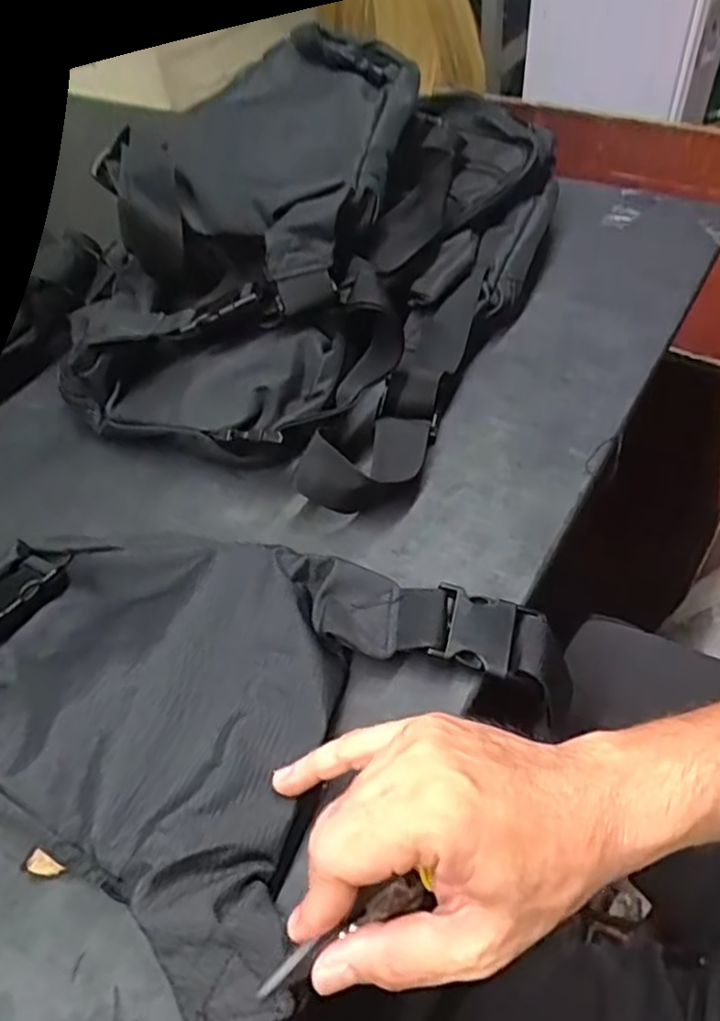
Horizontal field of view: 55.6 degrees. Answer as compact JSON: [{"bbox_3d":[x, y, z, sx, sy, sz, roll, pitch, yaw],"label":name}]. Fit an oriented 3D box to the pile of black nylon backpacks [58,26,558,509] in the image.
[{"bbox_3d":[-0.037,-0.228,0.560,0.316,0.151,0.419,20,55,22],"label":"pile of black nylon backpacks"}]

